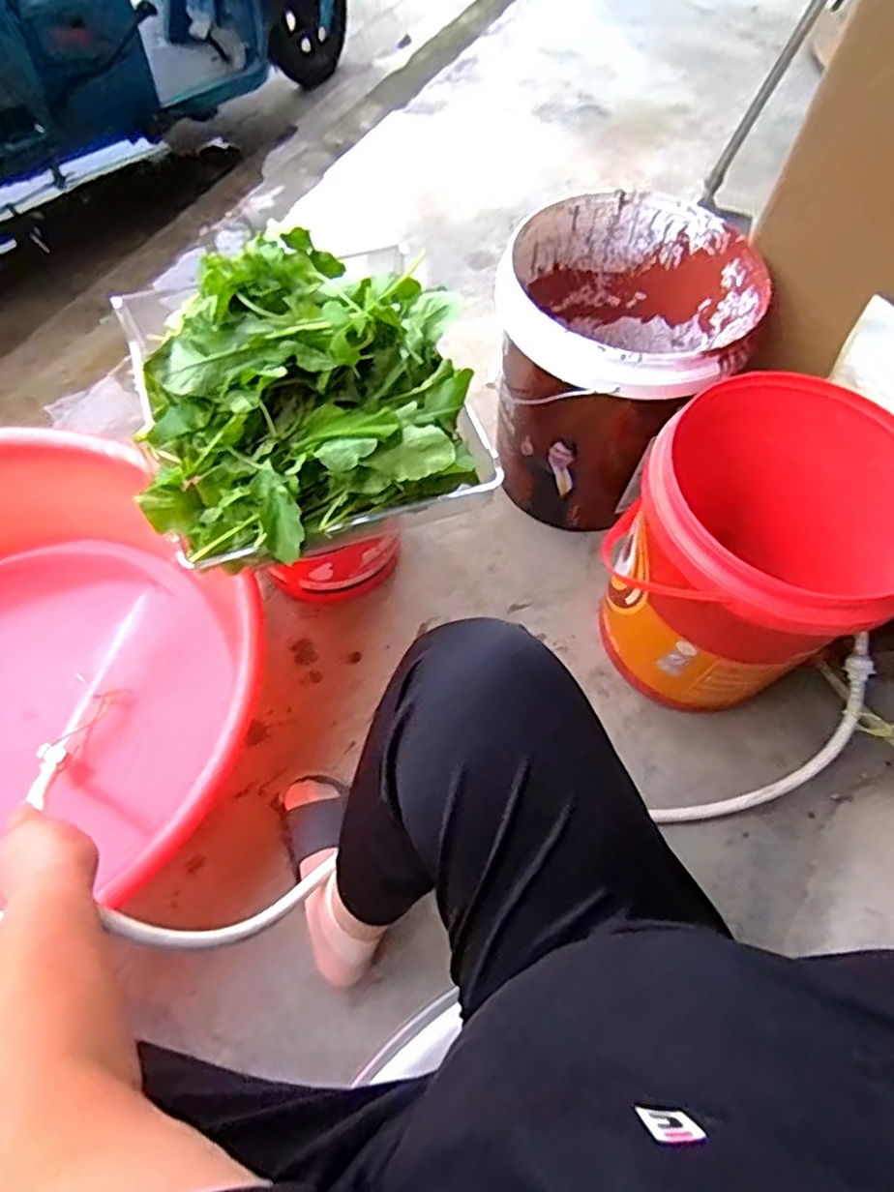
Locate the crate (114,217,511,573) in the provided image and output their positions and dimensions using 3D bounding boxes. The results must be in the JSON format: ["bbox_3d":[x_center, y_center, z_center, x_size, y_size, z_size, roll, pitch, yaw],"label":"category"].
[{"bbox_3d":[-0.153,-0.255,0.716,0.364,0.184,0.398,-10,63,-10],"label":"crate"}]

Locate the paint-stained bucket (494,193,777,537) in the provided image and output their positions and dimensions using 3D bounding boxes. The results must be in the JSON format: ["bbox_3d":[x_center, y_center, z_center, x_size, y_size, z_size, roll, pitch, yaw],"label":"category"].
[{"bbox_3d":[0.232,-0.332,1.007,0.324,0.385,0.338,2,61,-3],"label":"paint-stained bucket"}]

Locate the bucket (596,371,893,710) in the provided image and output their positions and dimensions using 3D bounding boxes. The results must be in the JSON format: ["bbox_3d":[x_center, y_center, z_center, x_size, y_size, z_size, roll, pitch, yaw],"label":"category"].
[{"bbox_3d":[0.375,-0.038,0.857,0.307,0.380,0.295,2,61,-3],"label":"bucket"}]

